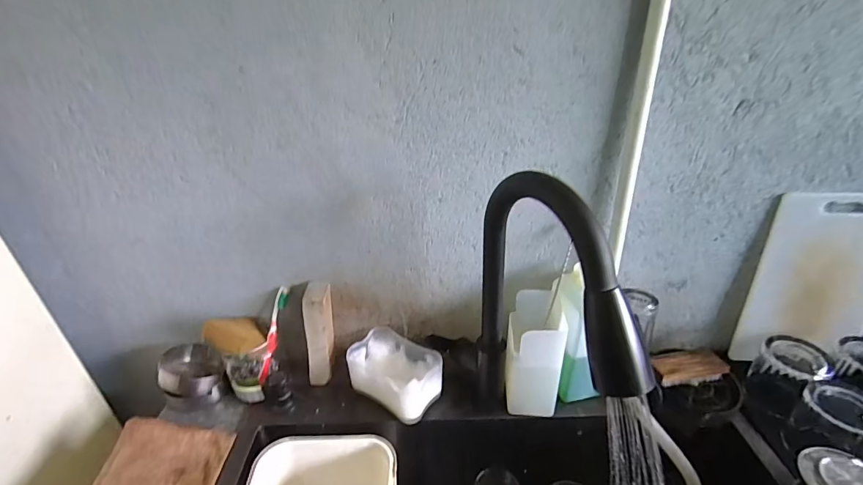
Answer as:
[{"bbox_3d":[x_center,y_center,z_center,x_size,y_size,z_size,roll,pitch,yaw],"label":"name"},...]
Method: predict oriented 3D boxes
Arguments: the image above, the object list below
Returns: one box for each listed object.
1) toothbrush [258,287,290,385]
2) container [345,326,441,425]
[{"bbox_3d":[-0.252,0.148,0.655,0.016,0.153,0.017,11,-3,23],"label":"toothbrush"},{"bbox_3d":[-0.058,0.205,0.653,0.140,0.067,0.098,18,35,32],"label":"container"}]

